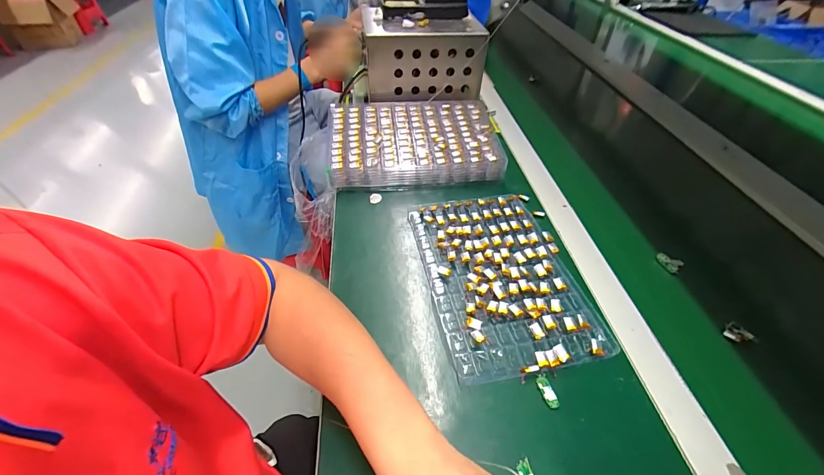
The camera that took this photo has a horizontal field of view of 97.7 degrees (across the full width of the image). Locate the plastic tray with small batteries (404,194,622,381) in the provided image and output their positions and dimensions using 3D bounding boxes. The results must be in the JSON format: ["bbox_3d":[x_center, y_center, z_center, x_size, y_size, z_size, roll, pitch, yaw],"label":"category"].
[{"bbox_3d":[0.103,0.037,0.433,0.167,0.014,0.249,-7,46,-9],"label":"plastic tray with small batteries"}]

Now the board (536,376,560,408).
[{"bbox_3d":[0.126,0.143,0.333,0.012,0.004,0.027,-13,47,-14],"label":"board"}]

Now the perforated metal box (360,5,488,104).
[{"bbox_3d":[0.017,-0.330,0.654,0.203,0.112,0.127,-6,46,-8],"label":"perforated metal box"}]

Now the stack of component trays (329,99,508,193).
[{"bbox_3d":[0.001,-0.156,0.591,0.268,0.058,0.172,-3,45,-6],"label":"stack of component trays"}]

